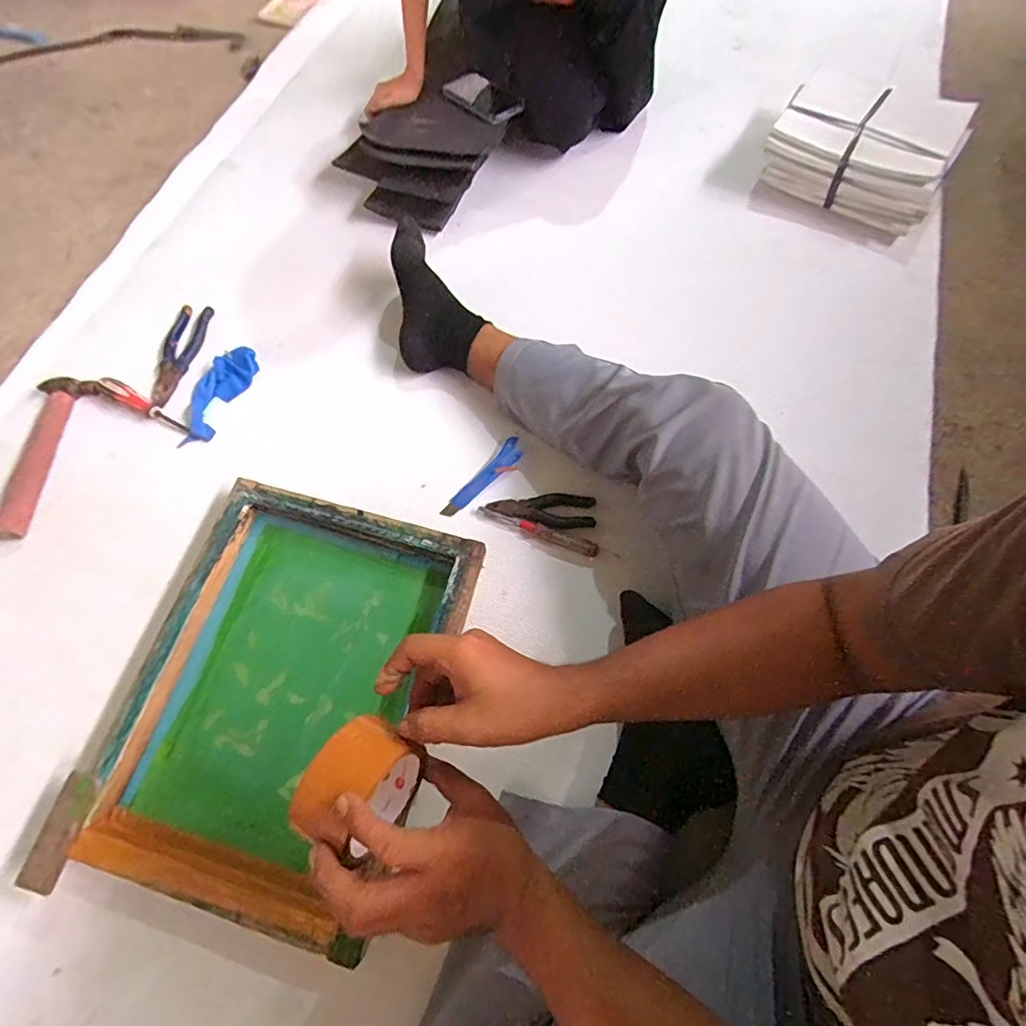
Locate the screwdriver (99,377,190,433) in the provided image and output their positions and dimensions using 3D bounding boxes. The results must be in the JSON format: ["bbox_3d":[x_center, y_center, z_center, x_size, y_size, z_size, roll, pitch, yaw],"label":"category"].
[{"bbox_3d":[-0.565,-0.164,0.807,0.157,0.027,0.028,28,71,11],"label":"screwdriver"}]

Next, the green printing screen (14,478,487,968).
[{"bbox_3d":[-0.270,0.204,0.635,0.380,0.052,0.468,12,69,6],"label":"green printing screen"}]

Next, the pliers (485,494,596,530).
[{"bbox_3d":[0.039,-0.002,0.731,0.143,0.014,0.050,1,68,1],"label":"pliers"}]

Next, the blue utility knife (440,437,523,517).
[{"bbox_3d":[-0.041,-0.049,0.767,0.034,0.016,0.153,39,74,15],"label":"blue utility knife"}]

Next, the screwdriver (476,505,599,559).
[{"bbox_3d":[0.031,0.024,0.713,0.170,0.012,0.019,20,70,9],"label":"screwdriver"}]

